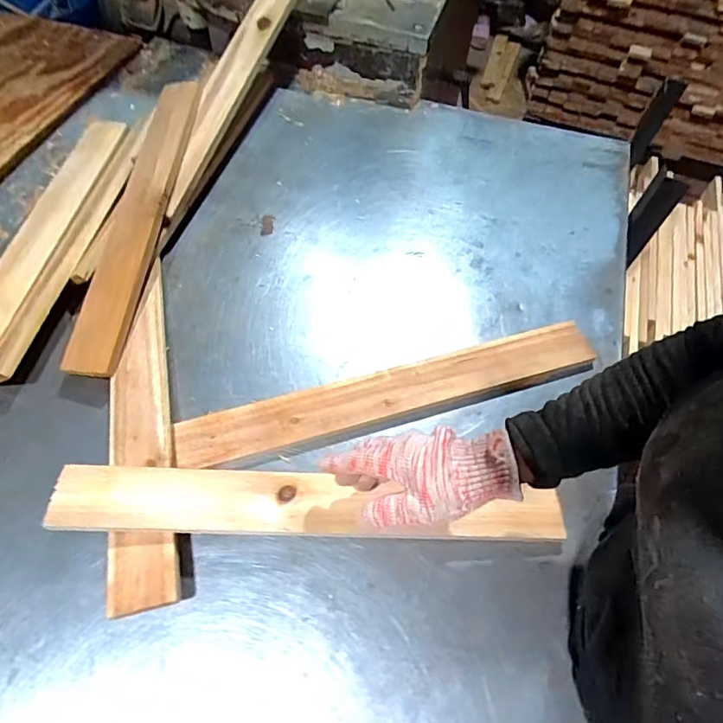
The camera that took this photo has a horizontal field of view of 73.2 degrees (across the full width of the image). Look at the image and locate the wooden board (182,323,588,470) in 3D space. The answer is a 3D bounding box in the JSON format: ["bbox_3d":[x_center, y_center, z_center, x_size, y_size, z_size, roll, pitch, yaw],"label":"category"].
[{"bbox_3d":[0.043,0.036,0.572,0.494,0.019,0.068,-14,61,-12],"label":"wooden board"}]

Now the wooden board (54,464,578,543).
[{"bbox_3d":[-0.039,0.143,0.484,0.489,0.026,0.068,6,58,-6],"label":"wooden board"}]

